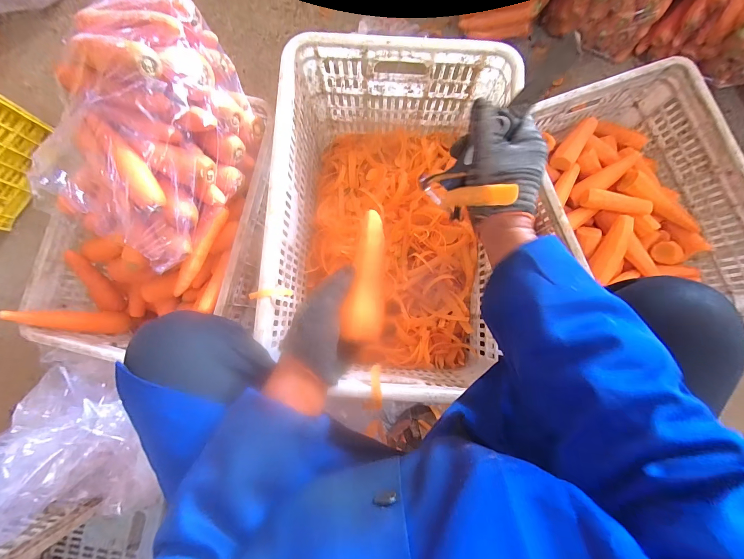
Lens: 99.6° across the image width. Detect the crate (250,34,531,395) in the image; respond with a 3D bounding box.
[{"bbox_3d":[0.033,-0.107,0.647,0.403,0.273,0.603,2,84,2],"label":"crate"}]

